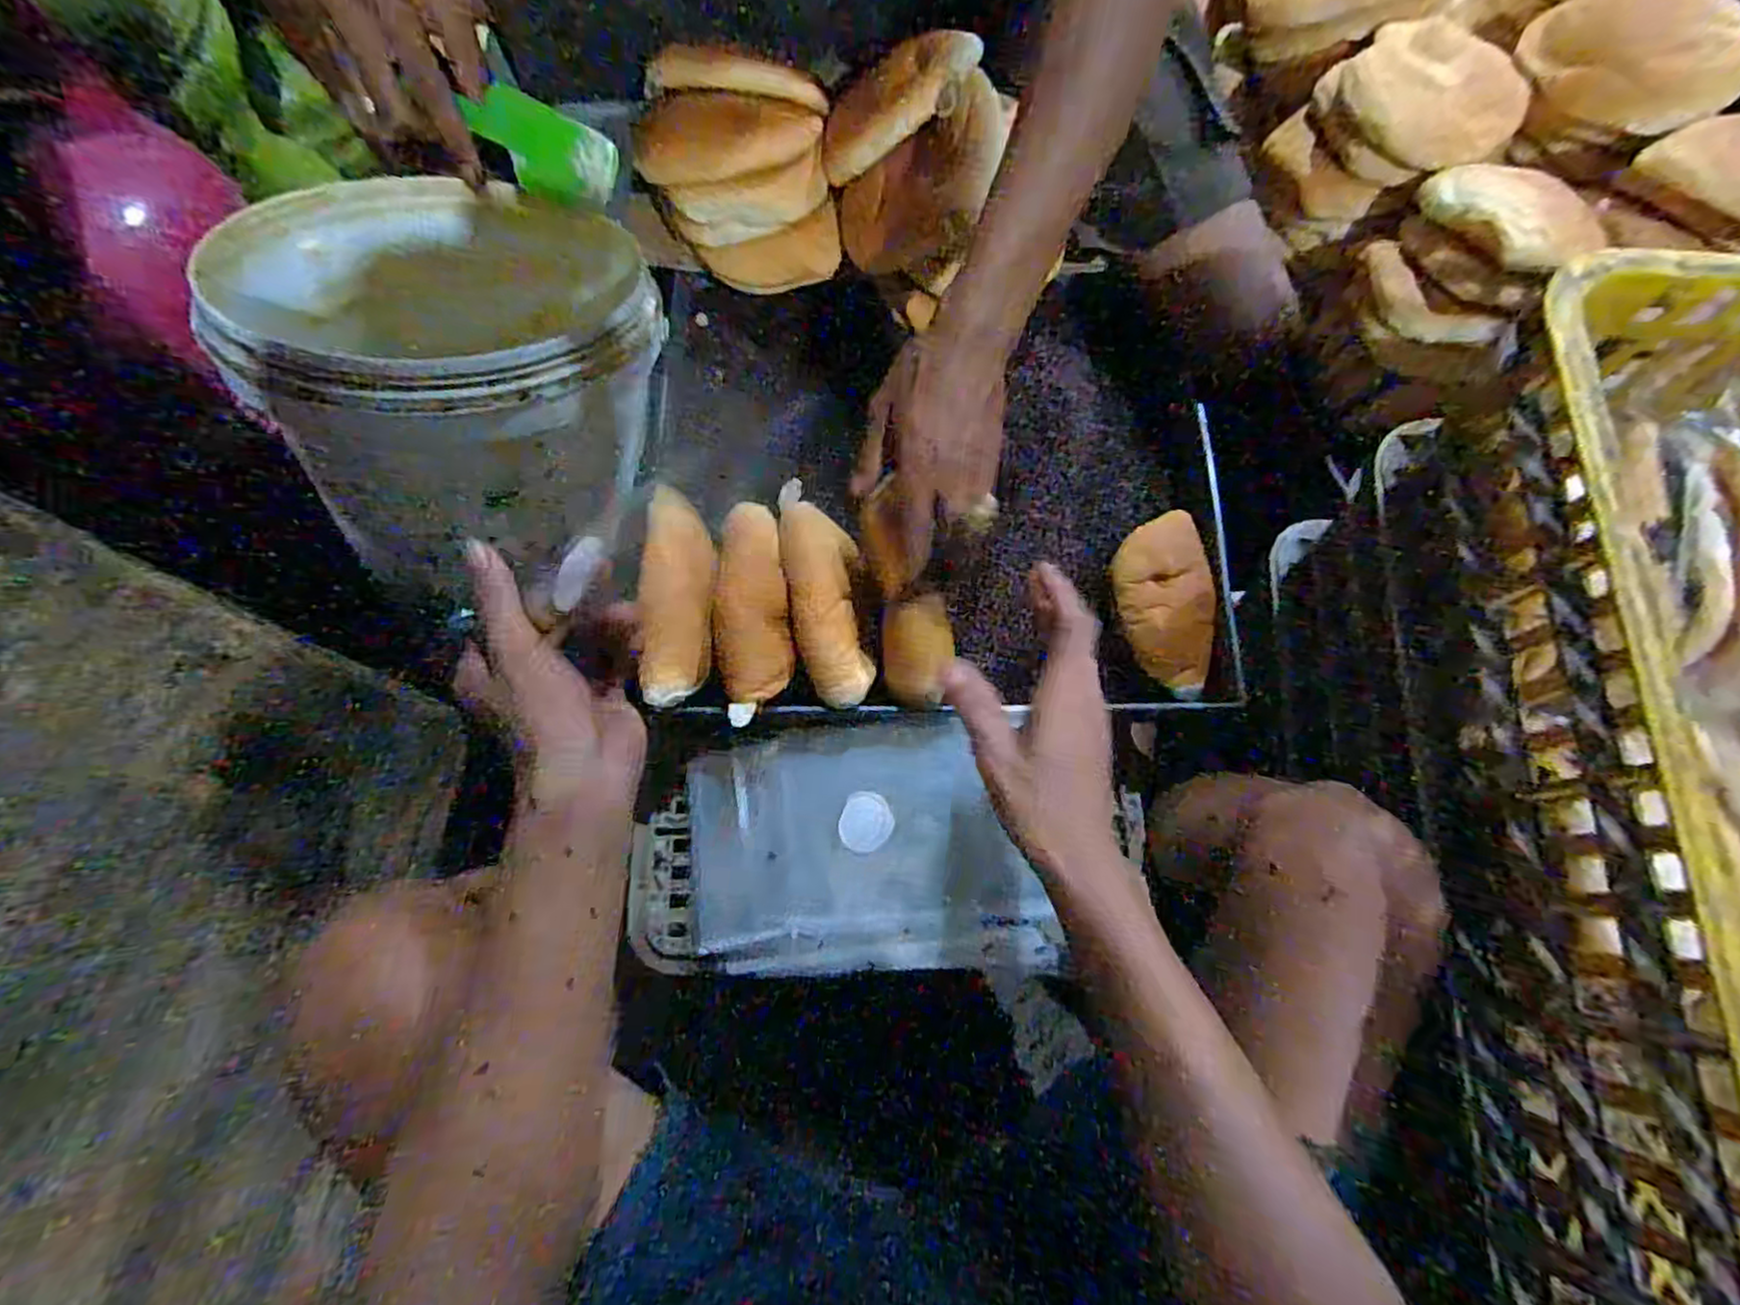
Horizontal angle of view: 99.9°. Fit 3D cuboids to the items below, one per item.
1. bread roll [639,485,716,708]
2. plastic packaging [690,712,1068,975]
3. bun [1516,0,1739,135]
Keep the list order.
[{"bbox_3d":[-0.141,-0.044,0.544,0.047,0.035,0.163,-3,73,-2],"label":"bread roll"},{"bbox_3d":[-0.005,0.141,0.537,0.247,0.034,0.176,-4,73,-2],"label":"plastic packaging"},{"bbox_3d":[0.622,-0.483,0.594,0.157,0.080,0.071,43,77,11],"label":"bun"}]

